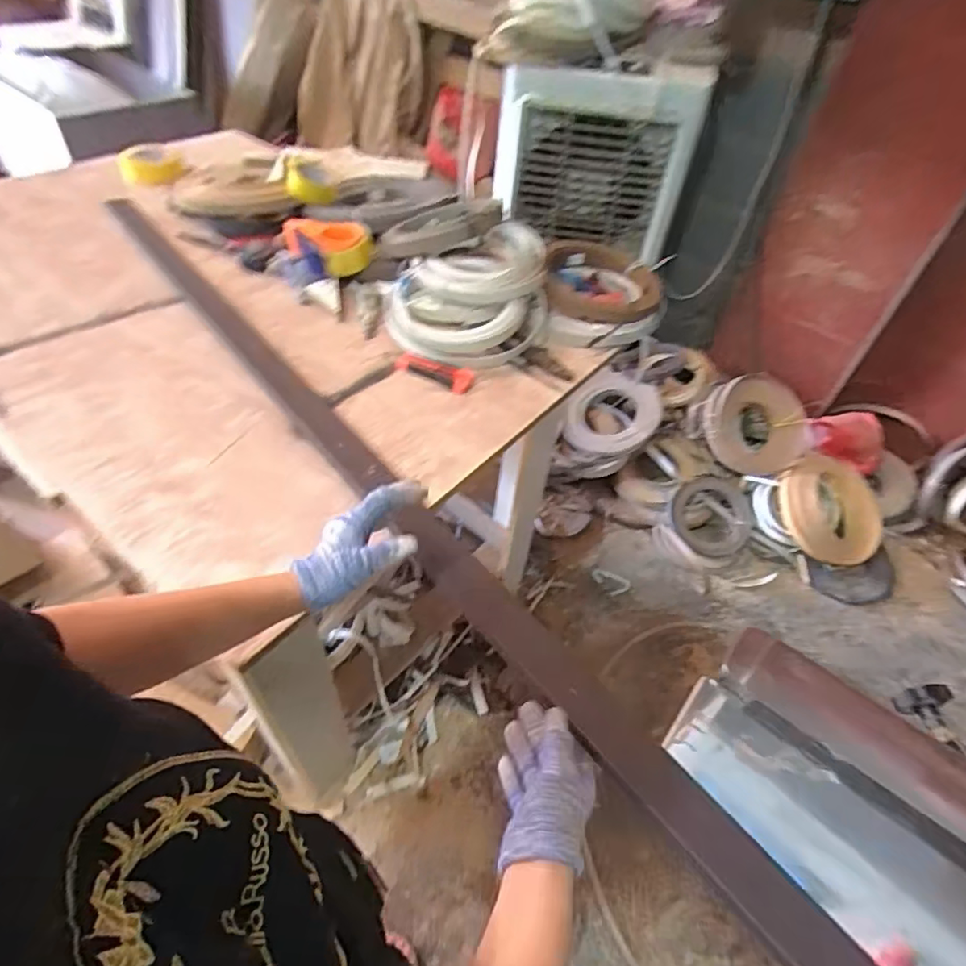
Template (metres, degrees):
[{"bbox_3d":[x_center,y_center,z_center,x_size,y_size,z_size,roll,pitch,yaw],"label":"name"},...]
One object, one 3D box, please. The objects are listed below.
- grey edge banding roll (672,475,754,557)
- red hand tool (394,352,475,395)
[{"bbox_3d":[0.655,0.096,1.609,0.215,0.018,0.224,-1,75,4],"label":"grey edge banding roll"},{"bbox_3d":[-0.071,-0.161,0.809,0.121,0.023,0.030,30,51,21],"label":"red hand tool"}]

